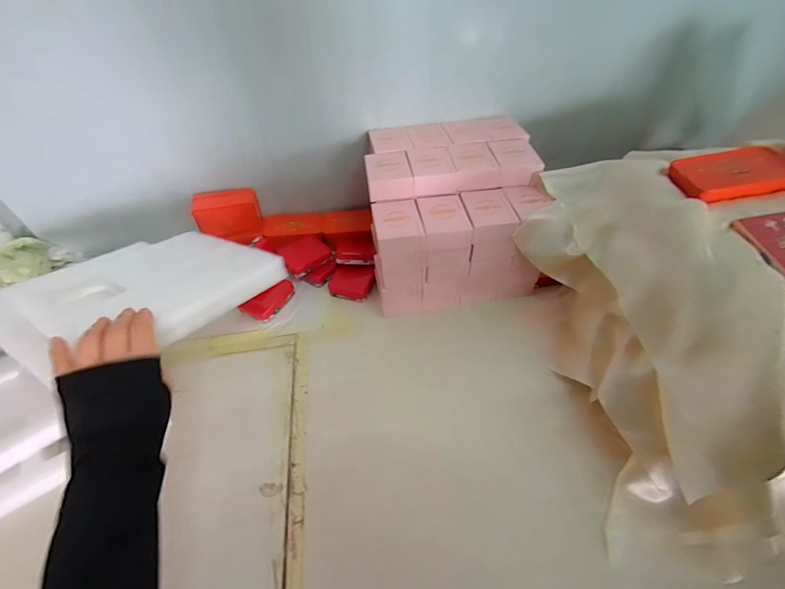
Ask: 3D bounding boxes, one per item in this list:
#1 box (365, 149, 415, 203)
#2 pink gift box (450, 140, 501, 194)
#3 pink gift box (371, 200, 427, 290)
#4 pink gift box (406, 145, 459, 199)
[{"bbox_3d":[-0.007,-0.186,0.546,0.071,0.036,0.085,-7,47,-4],"label":"box"},{"bbox_3d":[0.126,-0.203,0.555,0.066,0.037,0.093,-6,47,-3],"label":"pink gift box"},{"bbox_3d":[0.008,-0.077,0.535,0.068,0.097,0.085,-10,48,-6],"label":"pink gift box"},{"bbox_3d":[0.062,-0.196,0.555,0.067,0.035,0.096,-7,47,-3],"label":"pink gift box"}]

